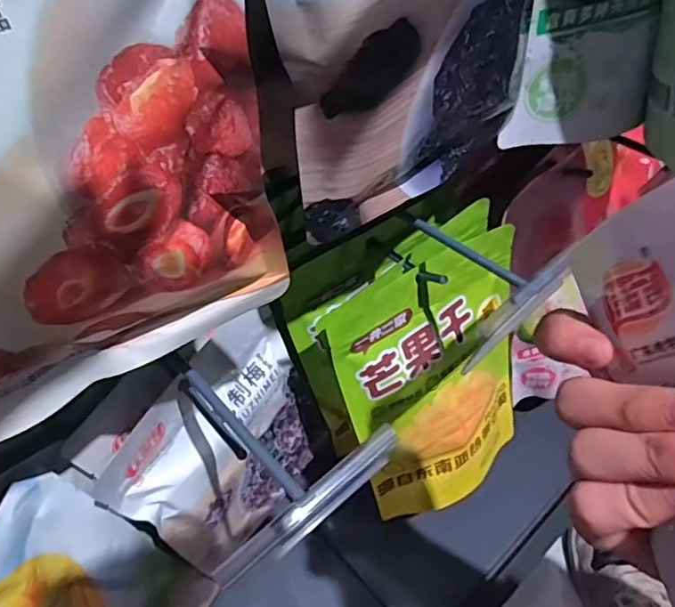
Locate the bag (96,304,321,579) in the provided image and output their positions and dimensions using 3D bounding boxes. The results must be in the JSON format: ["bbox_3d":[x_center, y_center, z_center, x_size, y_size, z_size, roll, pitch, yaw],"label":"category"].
[{"bbox_3d":[-0.078,0.113,0.427,0.040,0.206,0.149,29,61,23],"label":"bag"}]

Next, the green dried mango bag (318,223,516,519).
[{"bbox_3d":[0.076,0.070,0.441,0.146,0.226,0.023,-24,32,-17],"label":"green dried mango bag"}]

